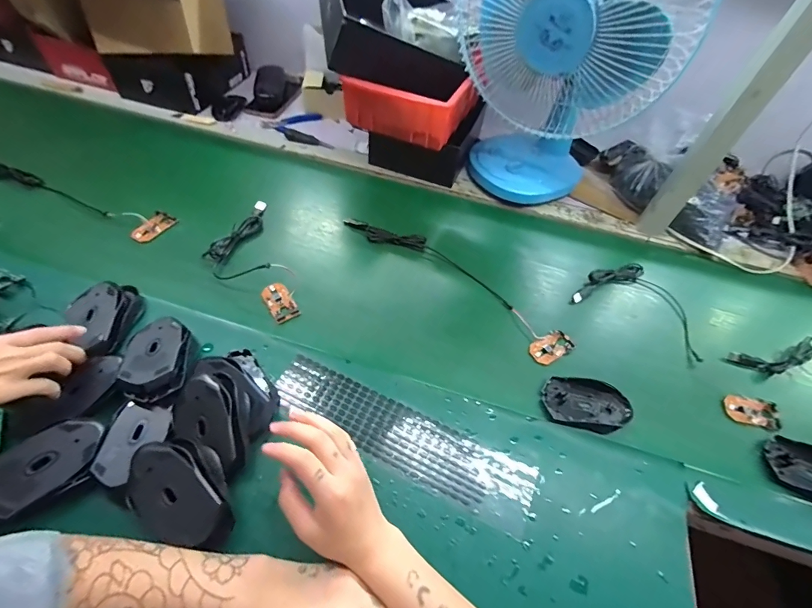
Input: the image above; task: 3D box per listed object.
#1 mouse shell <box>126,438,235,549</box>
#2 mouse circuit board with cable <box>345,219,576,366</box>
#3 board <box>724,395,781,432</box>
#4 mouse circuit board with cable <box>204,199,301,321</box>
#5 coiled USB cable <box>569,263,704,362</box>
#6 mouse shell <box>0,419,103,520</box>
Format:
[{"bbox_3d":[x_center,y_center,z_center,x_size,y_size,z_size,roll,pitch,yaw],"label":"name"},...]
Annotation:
[{"bbox_3d":[-0.223,0.186,0.376,0.112,0.033,0.078,27,57,15],"label":"mouse shell"},{"bbox_3d":[0.075,-0.047,0.606,0.410,0.015,0.072,38,61,21],"label":"mouse circuit board with cable"},{"bbox_3d":[0.468,0.145,0.510,0.069,0.009,0.038,13,55,6],"label":"board"},{"bbox_3d":[-0.248,-0.076,0.587,0.112,0.043,0.257,-20,58,-17],"label":"mouse circuit board with cable"},{"bbox_3d":[0.380,-0.009,0.608,0.196,0.021,0.139,26,57,14],"label":"coiled USB cable"},{"bbox_3d":[-0.371,0.165,0.385,0.102,0.027,0.057,-33,63,-24],"label":"mouse shell"}]

